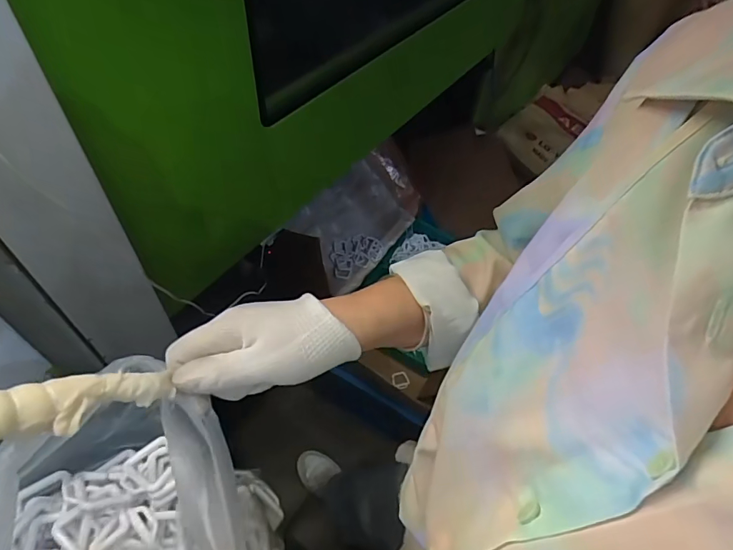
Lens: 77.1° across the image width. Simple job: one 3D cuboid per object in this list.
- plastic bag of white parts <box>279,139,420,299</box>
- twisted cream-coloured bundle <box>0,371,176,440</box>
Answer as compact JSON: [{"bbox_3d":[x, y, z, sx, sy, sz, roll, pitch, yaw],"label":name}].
[{"bbox_3d":[-0.003,-0.203,1.526,0.283,0.080,0.585,57,49,-19],"label":"plastic bag of white parts"},{"bbox_3d":[-0.152,0.066,0.242,0.026,0.018,0.099,46,25,26],"label":"twisted cream-coloured bundle"}]

